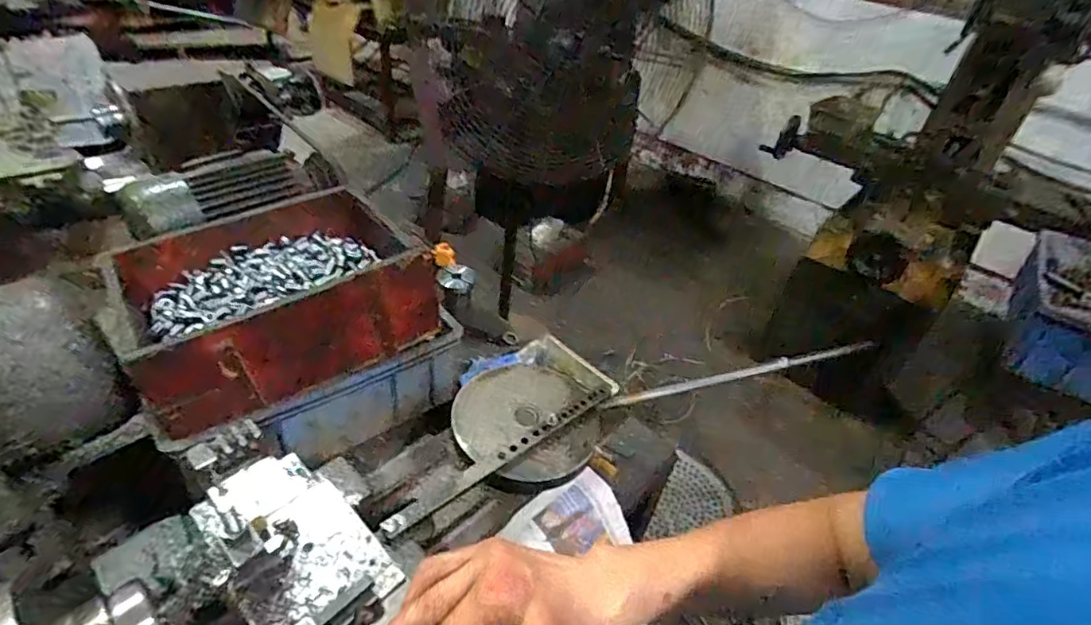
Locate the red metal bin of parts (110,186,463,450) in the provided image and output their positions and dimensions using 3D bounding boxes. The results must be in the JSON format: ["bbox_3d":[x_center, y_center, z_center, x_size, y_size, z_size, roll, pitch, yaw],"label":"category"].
[{"bbox_3d":[-0.356,-0.032,0.747,0.358,0.149,0.278,-20,46,-30],"label":"red metal bin of parts"}]

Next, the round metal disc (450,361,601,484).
[{"bbox_3d":[-0.024,0.135,0.699,0.177,0.027,0.176,4,38,-4],"label":"round metal disc"}]

